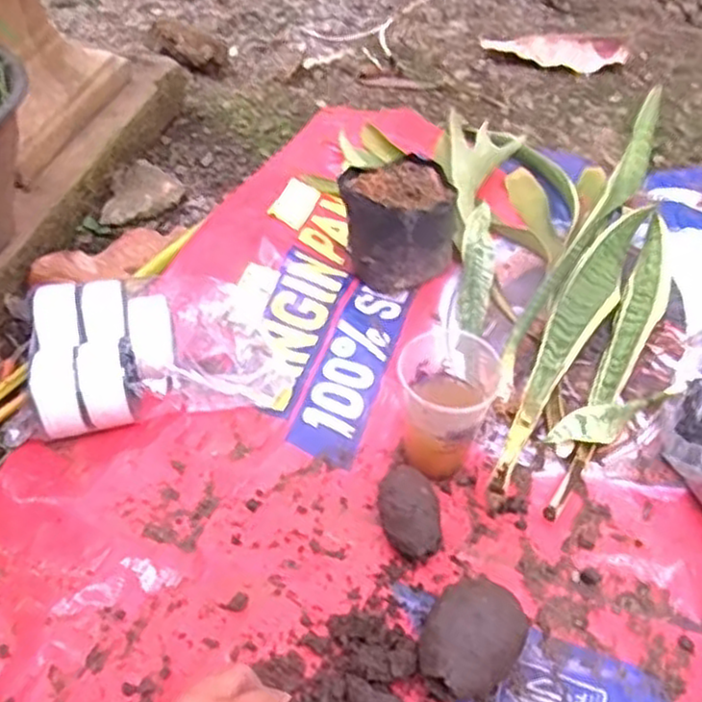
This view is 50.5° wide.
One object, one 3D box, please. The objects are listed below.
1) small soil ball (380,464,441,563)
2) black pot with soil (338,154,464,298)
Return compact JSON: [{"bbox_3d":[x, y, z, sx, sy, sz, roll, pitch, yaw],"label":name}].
[{"bbox_3d":[0.050,0.145,0.653,0.051,0.053,0.082,-1,48,-4],"label":"small soil ball"},{"bbox_3d":[0.057,-0.151,0.914,0.144,0.130,0.123,10,45,7],"label":"black pot with soil"}]

